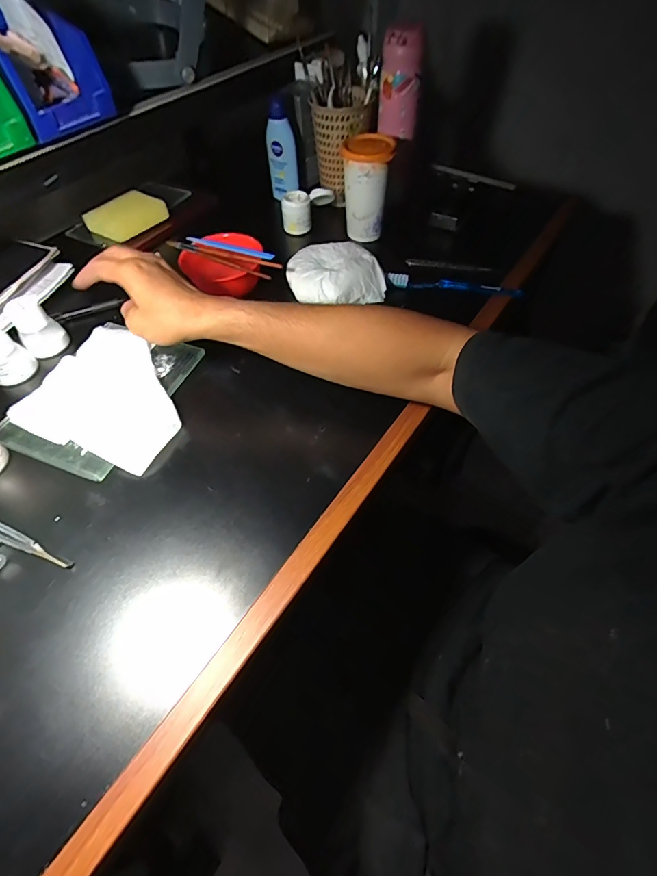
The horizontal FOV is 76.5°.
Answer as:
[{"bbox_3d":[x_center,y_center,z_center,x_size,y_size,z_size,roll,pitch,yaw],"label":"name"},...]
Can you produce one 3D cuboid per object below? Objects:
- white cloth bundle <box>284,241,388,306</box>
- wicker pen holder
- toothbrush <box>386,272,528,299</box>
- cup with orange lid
[{"bbox_3d":[0.005,-0.227,0.570,0.114,0.031,0.115,-18,59,-12],"label":"white cloth bundle"},{"bbox_3d":[0.028,-0.472,0.683,0.070,0.127,0.087,35,62,23],"label":"wicker pen holder"},{"bbox_3d":[0.174,-0.208,0.578,0.184,0.024,0.016,9,55,7],"label":"toothbrush"},{"bbox_3d":[0.055,-0.376,0.628,0.071,0.125,0.083,2,55,3],"label":"cup with orange lid"}]

